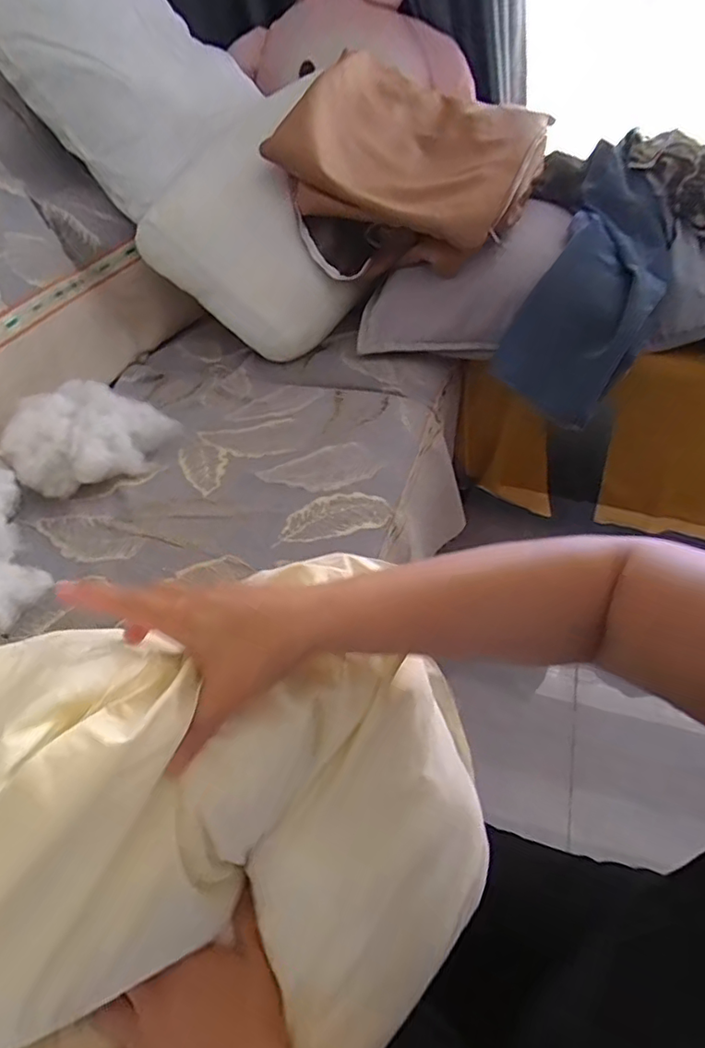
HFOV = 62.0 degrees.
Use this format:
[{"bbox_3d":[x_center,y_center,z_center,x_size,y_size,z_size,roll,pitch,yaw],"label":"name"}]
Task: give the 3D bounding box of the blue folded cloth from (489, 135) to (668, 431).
[{"bbox_3d":[0.392,-0.382,0.986,0.211,0.411,0.076,24,22,15],"label":"blue folded cloth"}]

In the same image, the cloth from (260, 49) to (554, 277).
[{"bbox_3d":[0.097,-0.635,1.031,0.413,0.246,0.264,27,50,29],"label":"cloth"}]

